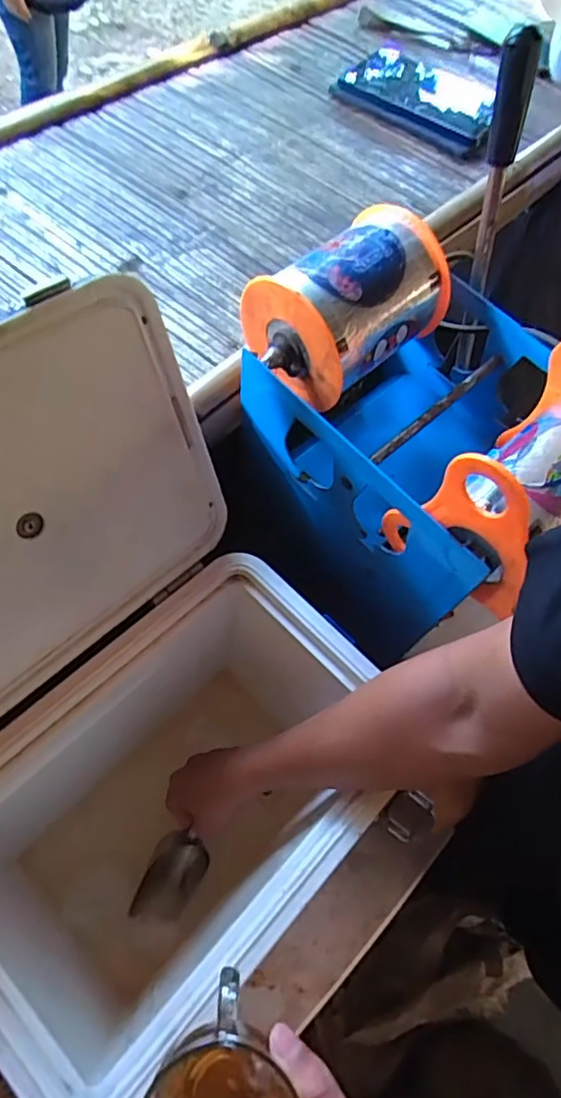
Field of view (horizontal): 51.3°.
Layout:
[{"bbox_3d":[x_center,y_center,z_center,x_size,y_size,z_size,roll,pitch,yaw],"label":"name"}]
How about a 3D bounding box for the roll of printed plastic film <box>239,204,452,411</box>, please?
[{"bbox_3d":[0.054,-0.206,0.490,0.160,0.086,0.108,-38,74,-23],"label":"roll of printed plastic film"}]

